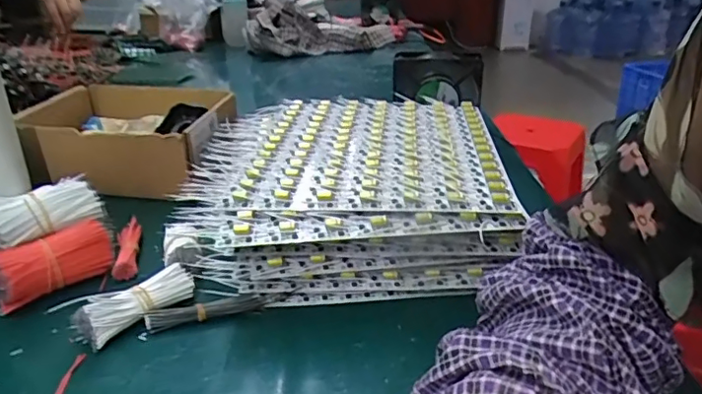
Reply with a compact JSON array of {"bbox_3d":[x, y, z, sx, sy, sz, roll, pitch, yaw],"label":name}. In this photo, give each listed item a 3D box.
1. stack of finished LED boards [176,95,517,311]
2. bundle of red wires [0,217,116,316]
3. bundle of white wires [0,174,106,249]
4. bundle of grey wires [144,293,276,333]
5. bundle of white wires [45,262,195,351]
[{"bbox_3d":[0.001,-0.014,0.574,0.301,0.093,0.314,-1,24,1],"label":"stack of finished LED boards"},{"bbox_3d":[-0.256,0.056,0.476,0.033,0.045,0.097,21,32,41],"label":"bundle of red wires"},{"bbox_3d":[-0.267,0.016,0.479,0.040,0.044,0.097,22,31,40],"label":"bundle of white wires"},{"bbox_3d":[-0.112,0.091,0.442,0.099,0.016,0.014,-7,24,-14],"label":"bundle of grey wires"},{"bbox_3d":[-0.172,0.081,0.431,0.038,0.033,0.096,18,30,36],"label":"bundle of white wires"}]

